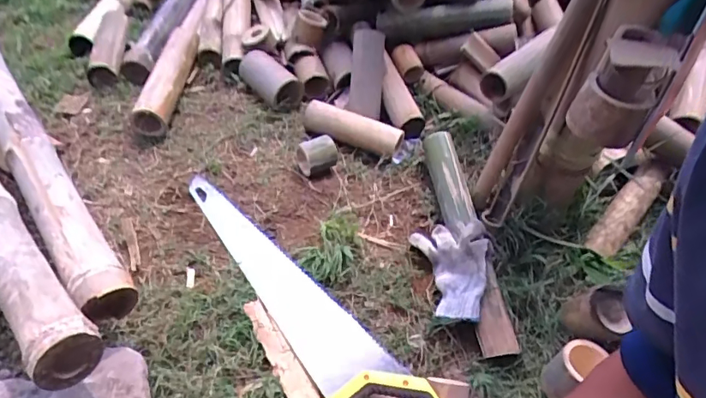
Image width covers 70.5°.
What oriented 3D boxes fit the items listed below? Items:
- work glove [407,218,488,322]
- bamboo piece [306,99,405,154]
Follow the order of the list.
[{"bbox_3d":[0.169,0.113,0.806,0.113,0.029,0.162,-21,60,18],"label":"work glove"},{"bbox_3d":[-0.001,-0.139,0.978,0.193,0.060,0.051,18,44,18],"label":"bamboo piece"}]

